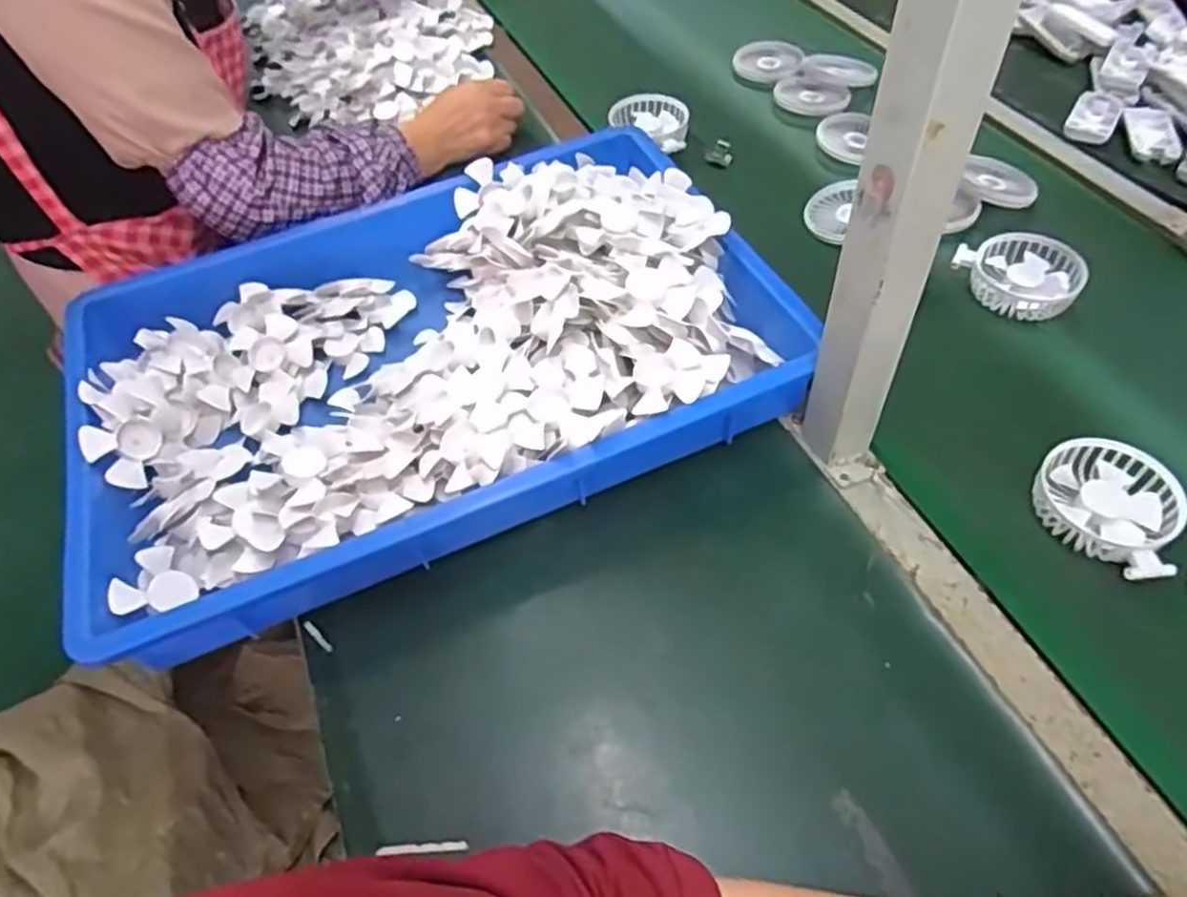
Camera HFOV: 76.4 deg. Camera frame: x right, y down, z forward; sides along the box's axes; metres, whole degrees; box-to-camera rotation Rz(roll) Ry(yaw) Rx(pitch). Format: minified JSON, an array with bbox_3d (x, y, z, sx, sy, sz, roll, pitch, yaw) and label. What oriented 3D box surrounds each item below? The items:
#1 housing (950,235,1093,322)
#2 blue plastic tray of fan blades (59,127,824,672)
[{"bbox_3d":[0.385,-0.159,0.682,0.102,0.029,0.081,34,61,25],"label":"housing"},{"bbox_3d":[-0.137,-0.088,0.628,0.548,0.089,0.370,-21,53,-11],"label":"blue plastic tray of fan blades"}]

